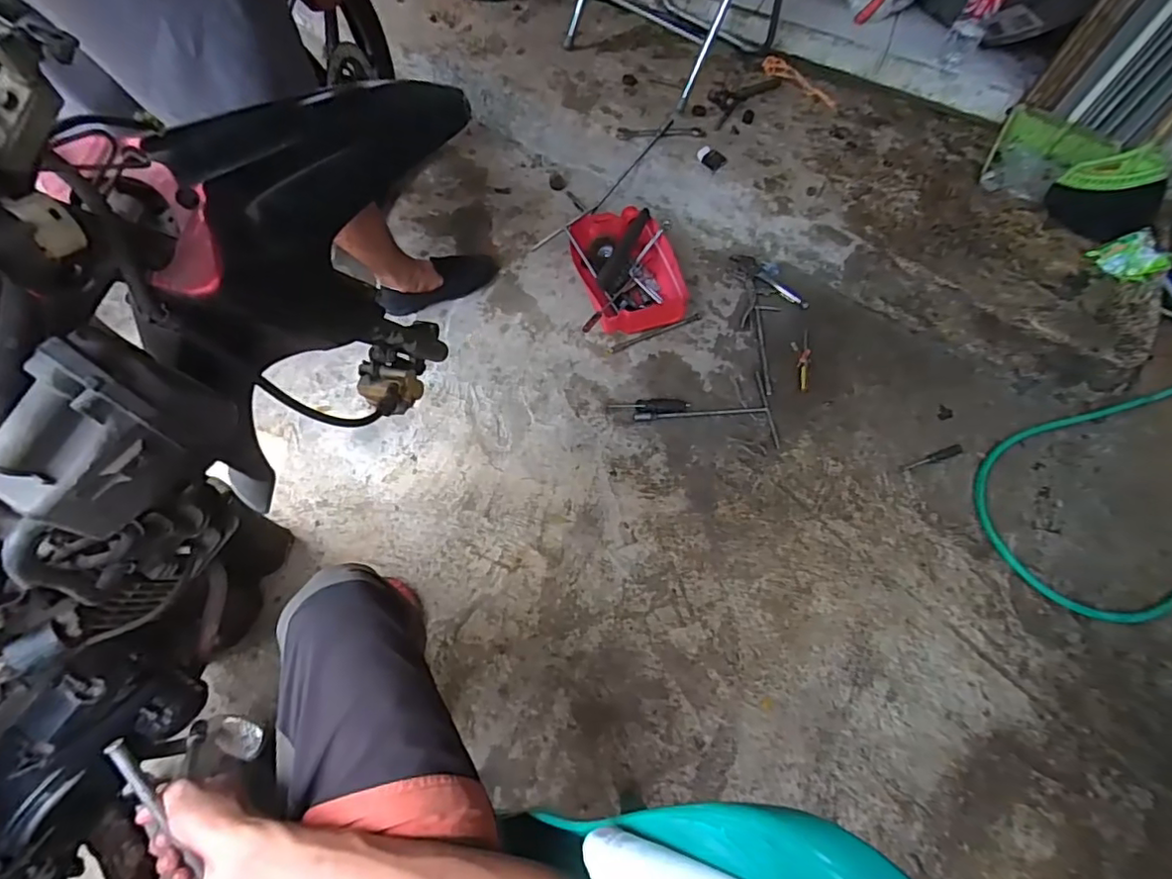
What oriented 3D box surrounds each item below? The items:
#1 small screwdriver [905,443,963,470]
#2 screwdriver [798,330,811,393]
[{"bbox_3d":[0.764,0.038,1.232,0.137,0.020,0.022,-14,66,-10],"label":"small screwdriver"},{"bbox_3d":[0.516,-0.188,1.317,0.028,0.014,0.183,14,65,3],"label":"screwdriver"}]

